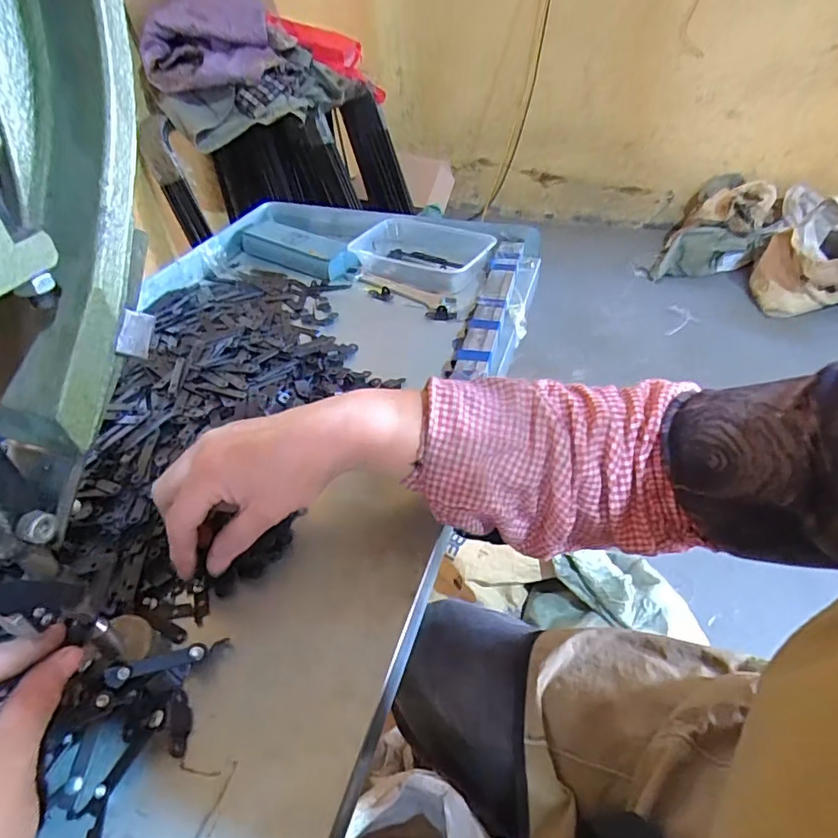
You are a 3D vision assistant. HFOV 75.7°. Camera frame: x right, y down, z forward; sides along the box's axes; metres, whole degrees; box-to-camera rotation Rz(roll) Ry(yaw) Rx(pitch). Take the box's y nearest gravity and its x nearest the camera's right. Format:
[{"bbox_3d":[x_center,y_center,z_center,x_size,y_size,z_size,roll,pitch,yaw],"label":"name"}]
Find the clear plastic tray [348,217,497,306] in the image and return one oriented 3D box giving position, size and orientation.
[{"bbox_3d":[-0.004,-0.199,0.666,0.169,0.038,0.131,17,44,19],"label":"clear plastic tray"}]

